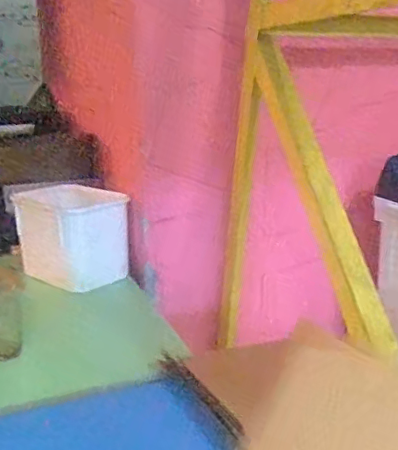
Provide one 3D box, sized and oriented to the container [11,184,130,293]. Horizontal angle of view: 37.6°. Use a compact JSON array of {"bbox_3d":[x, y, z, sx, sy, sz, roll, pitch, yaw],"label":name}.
[{"bbox_3d":[-0.312,0.024,1.448,0.195,0.224,0.227,-13,19,-40],"label":"container"}]

